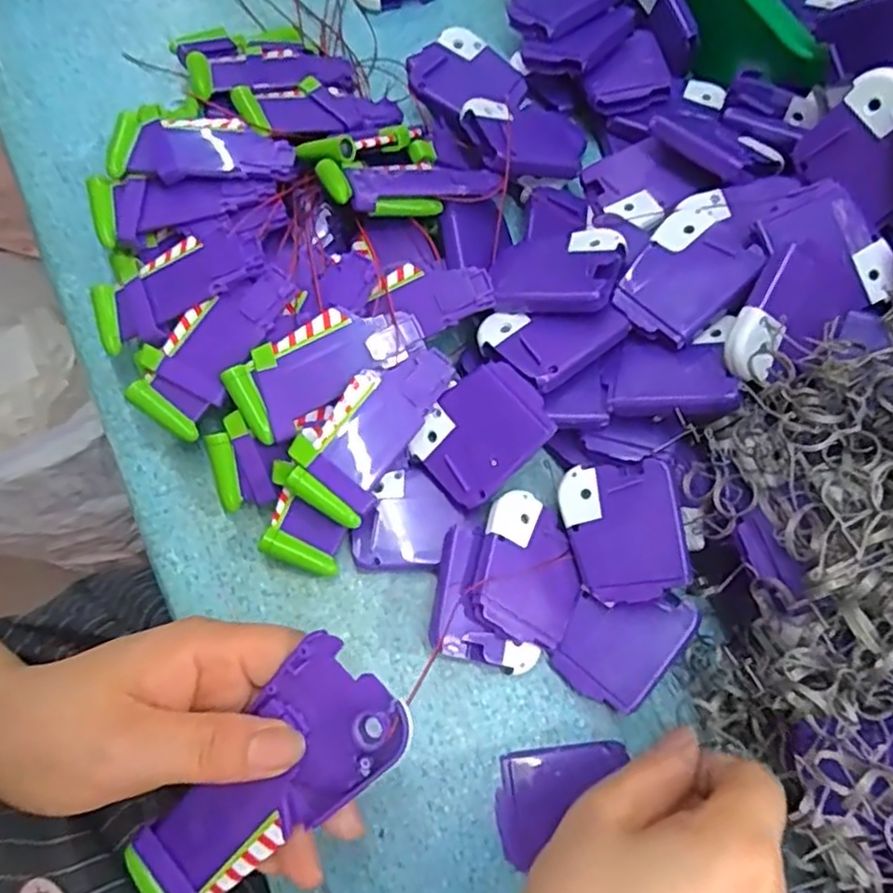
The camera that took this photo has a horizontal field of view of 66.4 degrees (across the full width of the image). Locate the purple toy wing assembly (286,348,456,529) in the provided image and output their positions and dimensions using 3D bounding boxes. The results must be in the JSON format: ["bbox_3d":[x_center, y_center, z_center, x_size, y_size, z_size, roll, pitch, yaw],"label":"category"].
[{"bbox_3d":[-0.036,-0.011,0.312,0.042,0.008,0.087,33,80,-7],"label":"purple toy wing assembly"}]

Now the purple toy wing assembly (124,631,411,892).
[{"bbox_3d":[-0.067,0.122,0.247,0.118,0.010,0.051,-43,77,6],"label":"purple toy wing assembly"}]

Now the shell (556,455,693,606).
[{"bbox_3d":[0.080,0.038,0.308,0.049,0.006,0.061,-13,77,19],"label":"shell"}]

